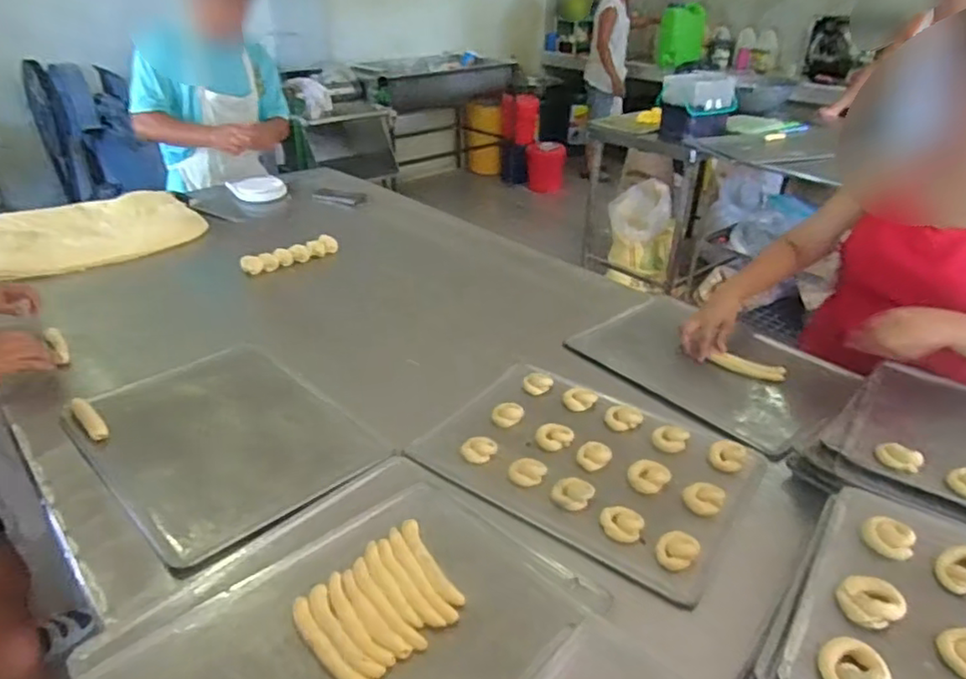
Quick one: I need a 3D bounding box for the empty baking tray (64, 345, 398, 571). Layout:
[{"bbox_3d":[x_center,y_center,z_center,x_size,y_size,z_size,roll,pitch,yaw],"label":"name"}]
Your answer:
[{"bbox_3d":[-0.397,0.144,0.974,0.446,0.032,0.328,27,39,37],"label":"empty baking tray"}]

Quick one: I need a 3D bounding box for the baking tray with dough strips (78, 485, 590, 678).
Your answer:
[{"bbox_3d":[-0.131,0.315,0.642,0.445,0.038,0.319,-25,39,-37],"label":"baking tray with dough strips"}]

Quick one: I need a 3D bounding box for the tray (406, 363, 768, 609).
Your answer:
[{"bbox_3d":[0.157,0.182,0.955,0.450,0.039,0.332,21,36,30],"label":"tray"}]

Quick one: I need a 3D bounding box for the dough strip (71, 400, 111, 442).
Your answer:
[{"bbox_3d":[-0.615,0.123,0.981,0.113,0.022,0.028,27,39,37],"label":"dough strip"}]

